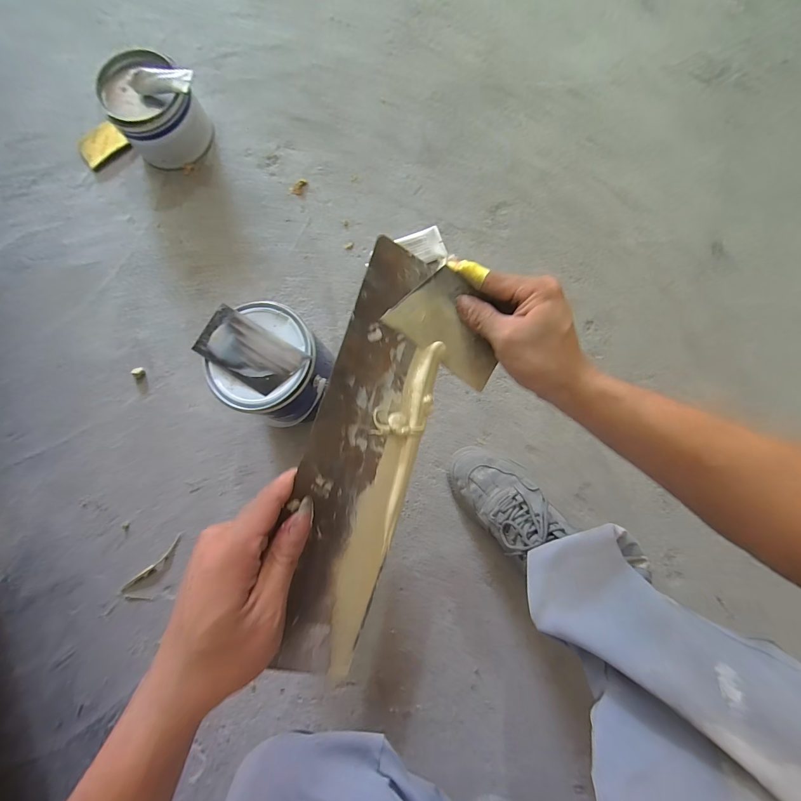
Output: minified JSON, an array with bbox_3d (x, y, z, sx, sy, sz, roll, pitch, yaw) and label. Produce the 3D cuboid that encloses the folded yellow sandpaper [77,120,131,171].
[{"bbox_3d":[-0.609,-0.521,0.732,0.094,0.018,0.064,-39,81,-1],"label":"folded yellow sandpaper"}]

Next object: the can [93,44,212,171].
[{"bbox_3d":[-0.447,-0.535,0.671,0.162,0.109,0.129,-39,81,-1],"label":"can"}]

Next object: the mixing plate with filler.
[{"bbox_3d":[-0.025,0.030,0.276,0.085,0.014,0.324,21,76,-23],"label":"mixing plate with filler"}]

